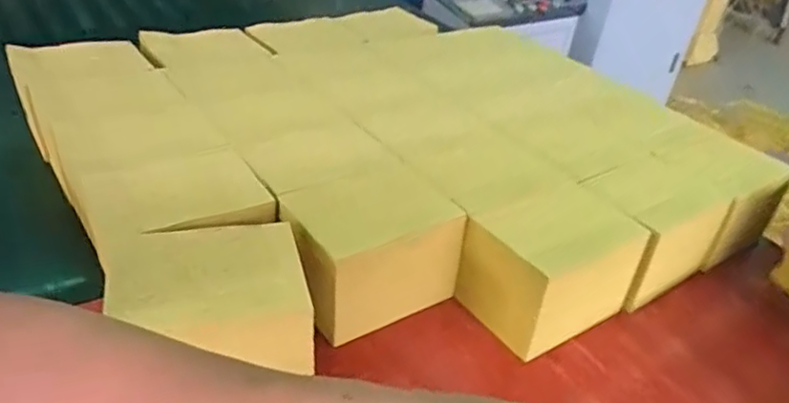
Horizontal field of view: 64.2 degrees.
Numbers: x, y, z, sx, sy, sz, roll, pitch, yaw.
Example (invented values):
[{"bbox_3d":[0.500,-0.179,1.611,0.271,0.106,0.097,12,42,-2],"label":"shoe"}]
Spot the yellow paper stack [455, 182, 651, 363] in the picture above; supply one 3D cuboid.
[{"bbox_3d":[0.176,0.066,0.700,0.188,0.095,0.126,-17,41,-33],"label":"yellow paper stack"}]

